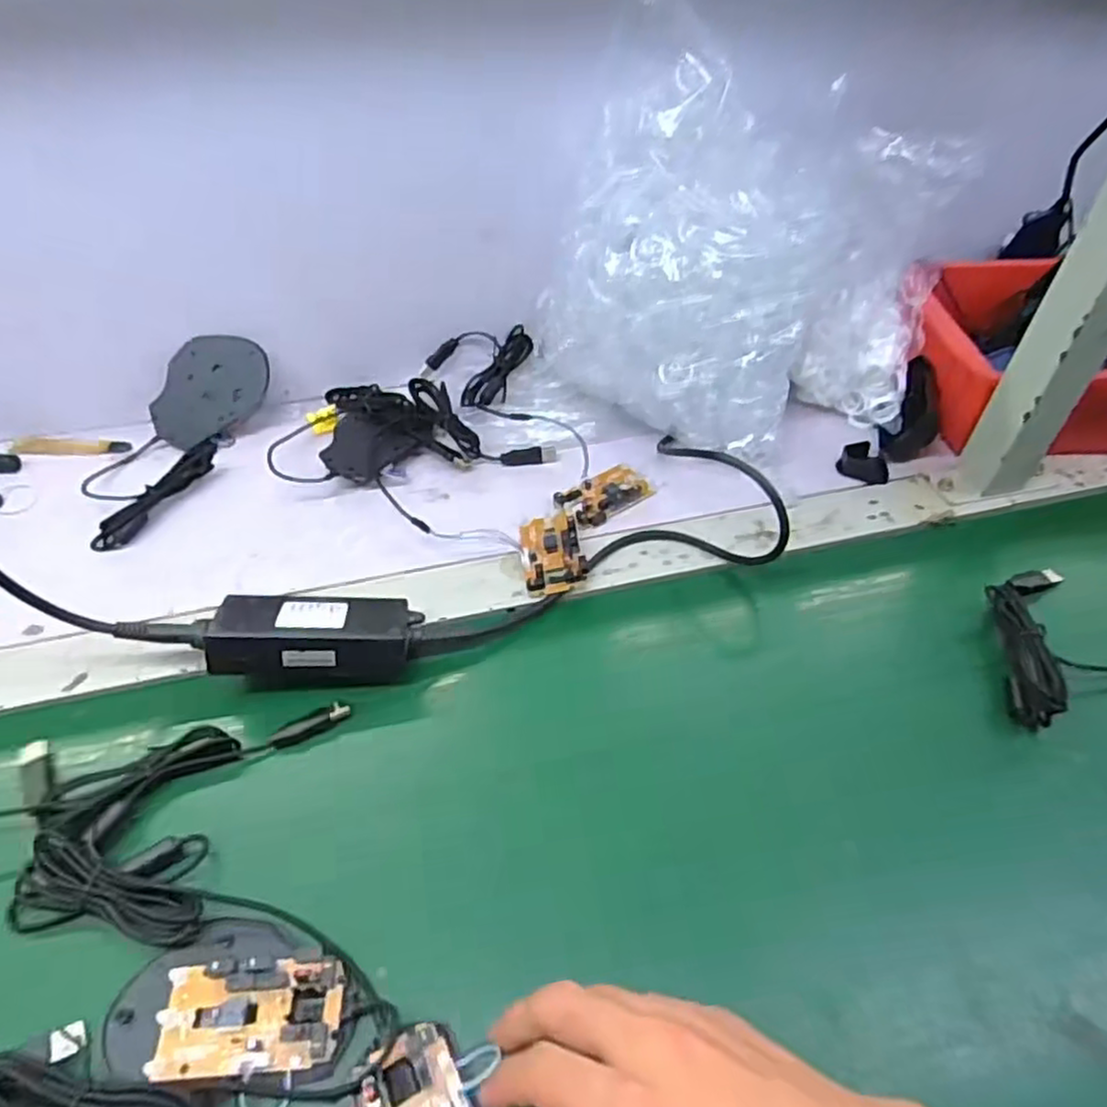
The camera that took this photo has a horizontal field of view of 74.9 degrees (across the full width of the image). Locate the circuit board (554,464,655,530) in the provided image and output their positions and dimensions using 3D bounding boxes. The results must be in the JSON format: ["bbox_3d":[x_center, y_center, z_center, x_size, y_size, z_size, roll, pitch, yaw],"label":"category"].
[{"bbox_3d":[0.040,-0.046,0.573,0.076,0.007,0.044,-29,53,-24],"label":"circuit board"}]

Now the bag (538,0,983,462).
[{"bbox_3d":[0.151,-0.228,0.577,0.279,0.250,0.198,27,53,23],"label":"bag"}]

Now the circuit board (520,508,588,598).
[{"bbox_3d":[-0.001,-0.004,0.528,0.042,0.017,0.073,-6,47,-5],"label":"circuit board"}]

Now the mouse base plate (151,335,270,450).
[{"bbox_3d":[-0.293,-0.137,0.621,0.073,0.106,0.008,28,5,-13],"label":"mouse base plate"}]

